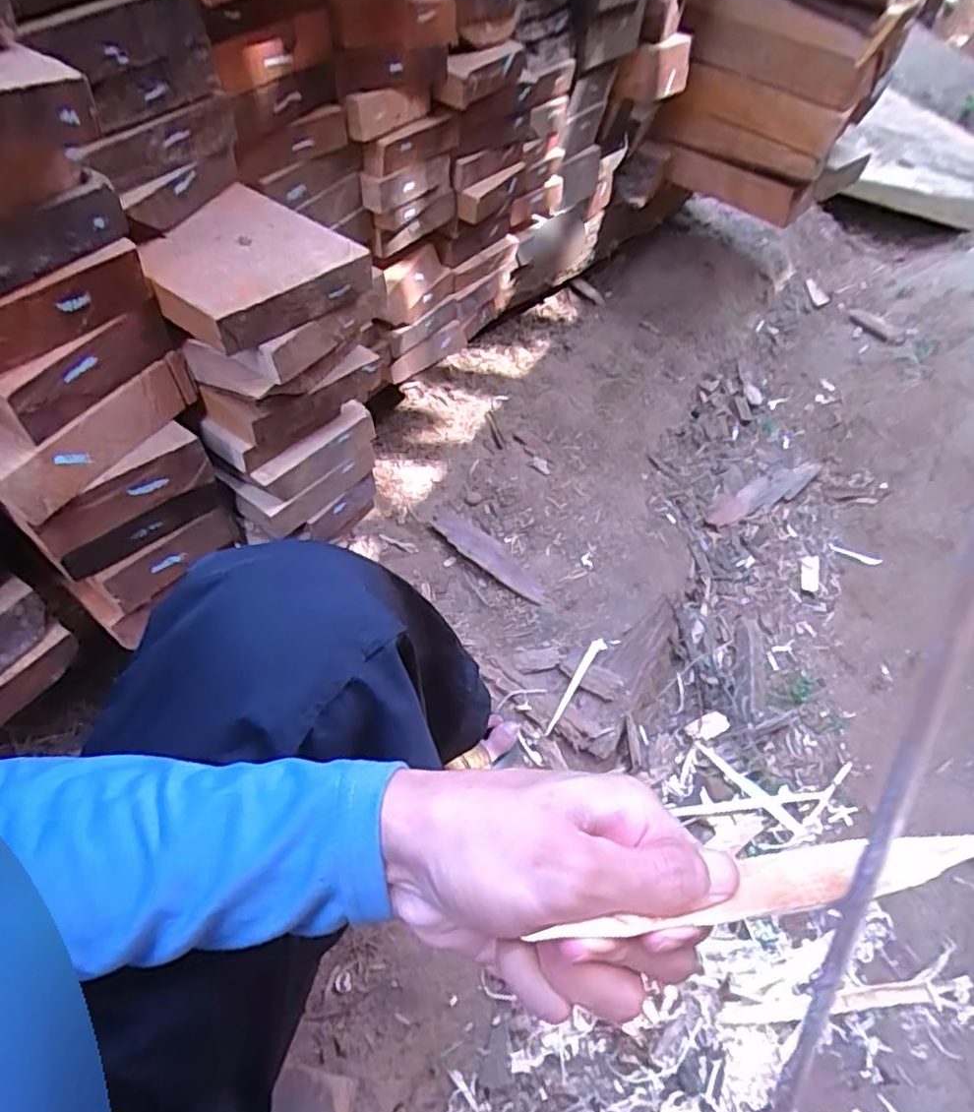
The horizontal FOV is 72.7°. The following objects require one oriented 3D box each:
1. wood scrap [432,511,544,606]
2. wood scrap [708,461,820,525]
[{"bbox_3d":[0.004,-0.002,0.948,0.191,0.006,0.056,36,46,9],"label":"wood scrap"},{"bbox_3d":[0.490,-0.115,1.167,0.292,0.032,0.064,-25,63,-17],"label":"wood scrap"}]

